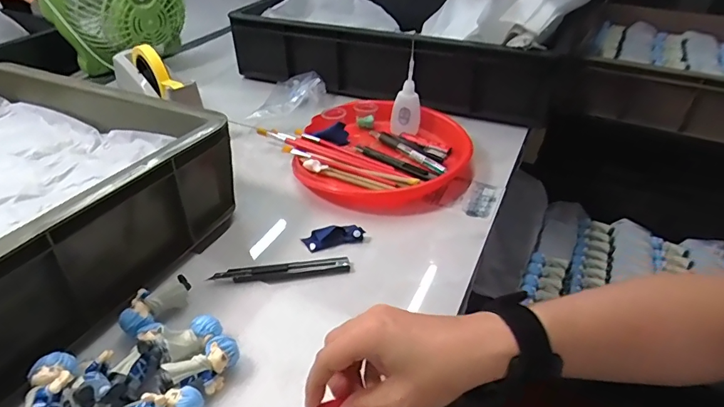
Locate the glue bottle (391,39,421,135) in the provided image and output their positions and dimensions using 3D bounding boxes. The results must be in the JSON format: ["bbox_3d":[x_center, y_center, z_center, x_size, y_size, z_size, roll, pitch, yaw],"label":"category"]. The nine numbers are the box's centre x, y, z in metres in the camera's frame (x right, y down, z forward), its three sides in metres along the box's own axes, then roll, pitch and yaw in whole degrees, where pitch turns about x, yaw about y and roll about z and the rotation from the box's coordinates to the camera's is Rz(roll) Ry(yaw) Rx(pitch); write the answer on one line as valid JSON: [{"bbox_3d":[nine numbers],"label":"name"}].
[{"bbox_3d":[0.069,-0.163,0.661,0.044,0.103,0.042,8,38,5],"label":"glue bottle"}]

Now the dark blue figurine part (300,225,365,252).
[{"bbox_3d":[-0.030,0.035,0.492,0.065,0.011,0.024,-8,40,-14],"label":"dark blue figurine part"}]

